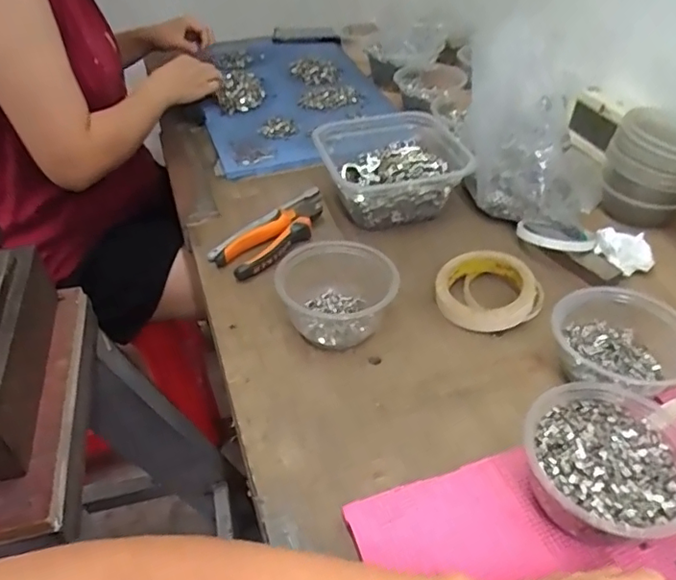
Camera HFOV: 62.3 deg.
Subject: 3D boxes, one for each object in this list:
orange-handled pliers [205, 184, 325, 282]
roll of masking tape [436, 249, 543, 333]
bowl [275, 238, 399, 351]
[{"bbox_3d":[-0.065,-0.071,0.672,0.072,0.023,0.174,28,49,28],"label":"orange-handled pliers"},{"bbox_3d":[0.158,0.003,0.585,0.103,0.041,0.095,0,42,0],"label":"roll of masking tape"},{"bbox_3d":[-0.005,0.002,0.564,0.101,0.059,0.107,0,42,0],"label":"bowl"}]

